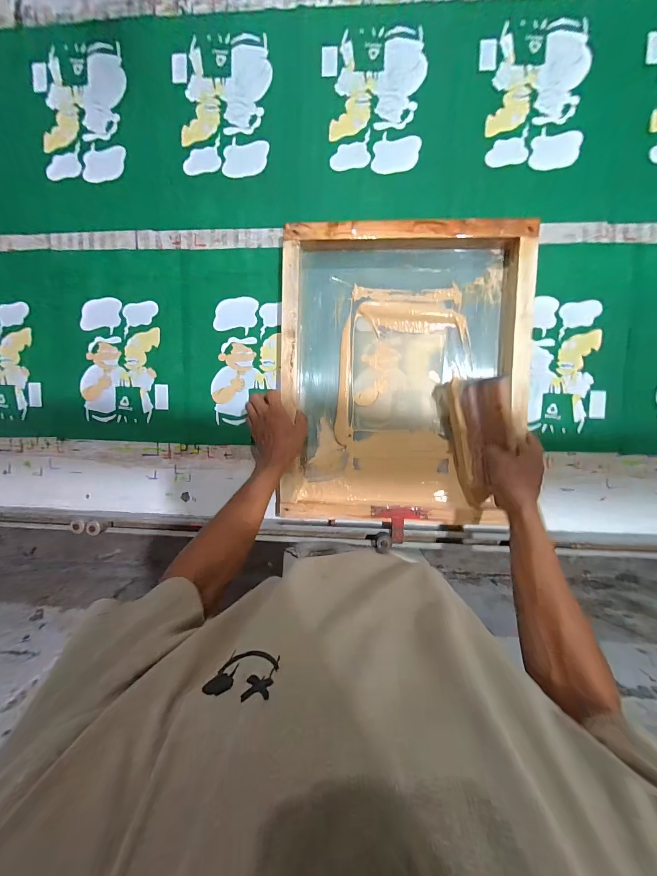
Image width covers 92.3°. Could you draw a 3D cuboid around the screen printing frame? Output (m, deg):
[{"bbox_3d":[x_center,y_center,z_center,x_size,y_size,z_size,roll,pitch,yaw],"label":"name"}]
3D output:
[{"bbox_3d":[0.139,-0.116,0.603,0.444,0.058,0.542,1,95,4],"label":"screen printing frame"}]

